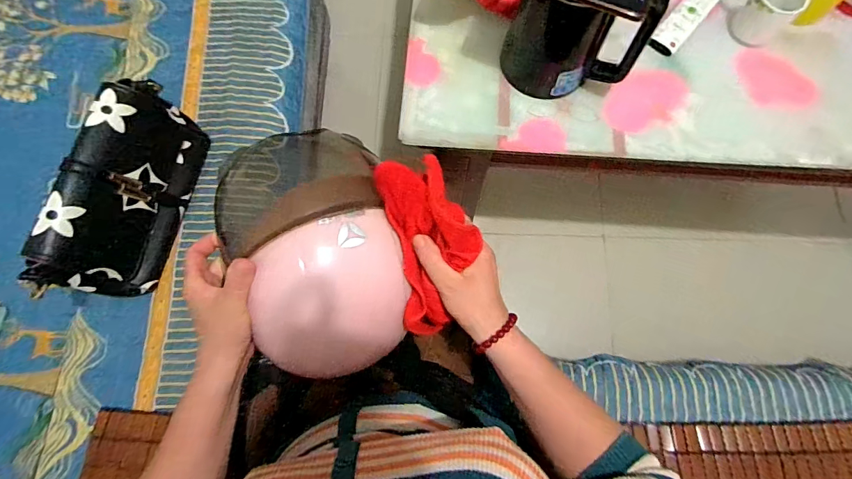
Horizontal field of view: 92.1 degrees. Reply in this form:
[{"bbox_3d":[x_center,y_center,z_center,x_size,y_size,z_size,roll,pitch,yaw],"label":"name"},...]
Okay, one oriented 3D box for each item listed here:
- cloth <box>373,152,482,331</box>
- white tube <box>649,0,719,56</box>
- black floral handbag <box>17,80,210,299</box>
[{"bbox_3d":[0.002,0.010,0.403,0.090,0.039,0.170,-6,100,0],"label":"cloth"},{"bbox_3d":[0.404,-0.347,0.631,0.043,0.015,0.169,40,80,11],"label":"white tube"},{"bbox_3d":[-0.406,-0.066,0.563,0.073,0.143,0.290,15,76,5],"label":"black floral handbag"}]

